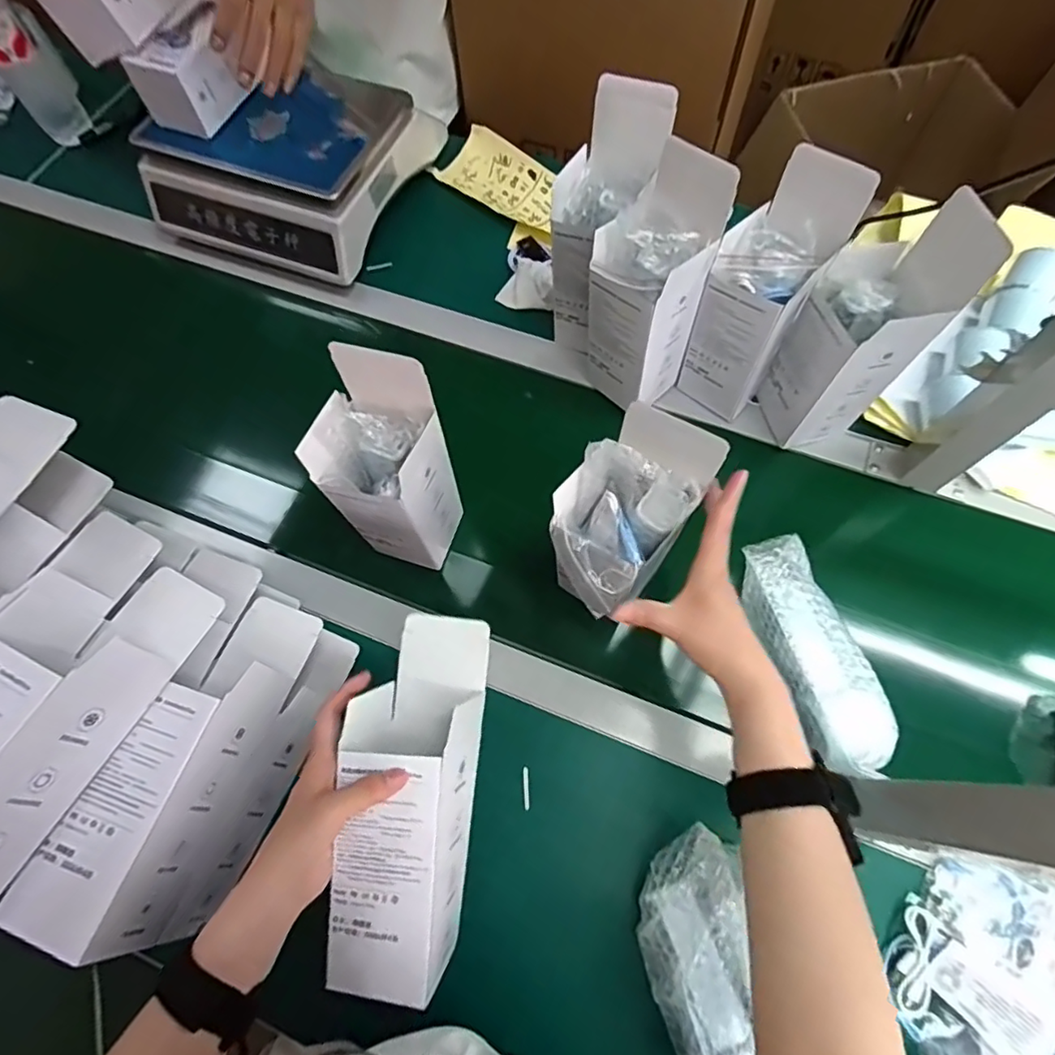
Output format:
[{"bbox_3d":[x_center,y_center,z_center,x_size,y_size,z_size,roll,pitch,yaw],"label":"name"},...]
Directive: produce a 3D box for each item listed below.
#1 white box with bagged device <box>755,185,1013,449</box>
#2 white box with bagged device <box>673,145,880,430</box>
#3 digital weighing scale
[{"bbox_3d":[0.294,-0.169,0.520,0.085,0.229,0.080,-9,68,-1],"label":"white box with bagged device"},{"bbox_3d":[0.212,-0.208,0.539,0.081,0.230,0.080,38,74,16],"label":"white box with bagged device"},{"bbox_3d":[-0.292,-0.470,0.719,0.280,0.126,0.275,20,70,10],"label":"digital weighing scale"}]

